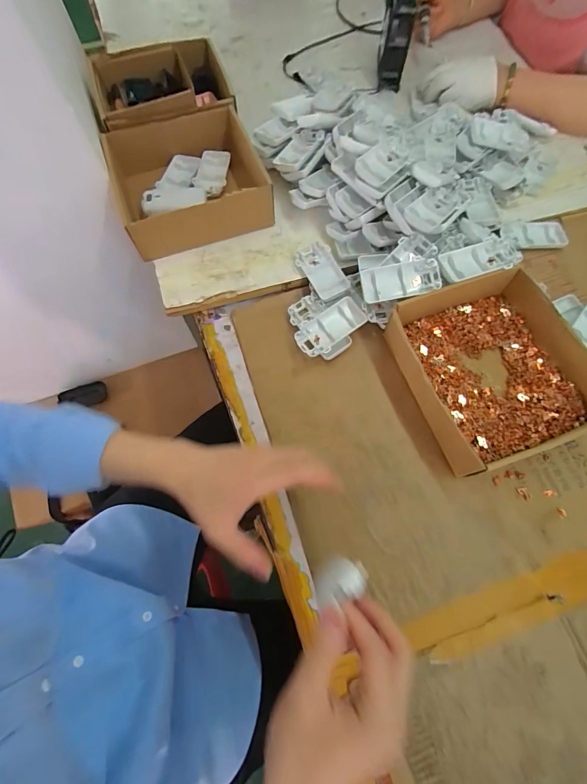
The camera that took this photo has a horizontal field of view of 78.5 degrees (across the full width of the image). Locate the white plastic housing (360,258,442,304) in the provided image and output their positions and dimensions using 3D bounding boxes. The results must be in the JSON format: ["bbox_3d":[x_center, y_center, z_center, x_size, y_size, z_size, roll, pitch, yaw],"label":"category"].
[{"bbox_3d":[0.137,-0.142,0.460,0.096,0.017,0.046,-8,92,6],"label":"white plastic housing"}]

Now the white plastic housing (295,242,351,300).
[{"bbox_3d":[0.041,-0.174,0.516,0.051,0.011,0.093,-23,72,-9],"label":"white plastic housing"}]

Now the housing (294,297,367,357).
[{"bbox_3d":[0.051,-0.084,0.486,0.097,0.023,0.048,-35,74,-12],"label":"housing"}]

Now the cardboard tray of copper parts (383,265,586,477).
[{"bbox_3d":[0.236,-0.029,0.437,0.203,0.062,0.209,-21,72,-8],"label":"cardboard tray of copper parts"}]

